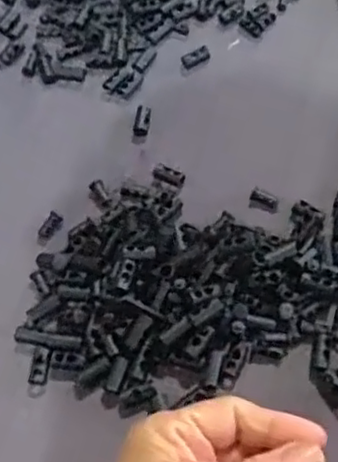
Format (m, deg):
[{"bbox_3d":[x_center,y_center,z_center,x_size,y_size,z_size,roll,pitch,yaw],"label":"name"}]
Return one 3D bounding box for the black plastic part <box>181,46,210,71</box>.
[{"bbox_3d":[0.018,-0.114,0.437,0.021,0.007,0.008,-28,63,-11],"label":"black plastic part"}]

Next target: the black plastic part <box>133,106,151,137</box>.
[{"bbox_3d":[-0.016,-0.068,0.414,0.009,0.005,0.021,7,62,8],"label":"black plastic part"}]

